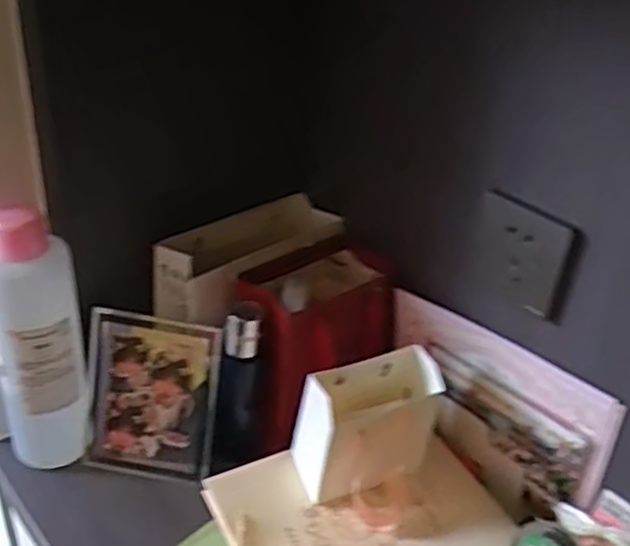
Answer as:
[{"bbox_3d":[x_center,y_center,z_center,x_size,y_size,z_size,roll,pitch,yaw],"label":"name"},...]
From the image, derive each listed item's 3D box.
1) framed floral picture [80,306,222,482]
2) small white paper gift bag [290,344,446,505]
[{"bbox_3d":[-0.162,0.120,0.708,0.127,0.161,0.015,9,14,3],"label":"framed floral picture"},{"bbox_3d":[0.054,0.145,0.657,0.128,0.118,0.073,-6,34,-15],"label":"small white paper gift bag"}]

